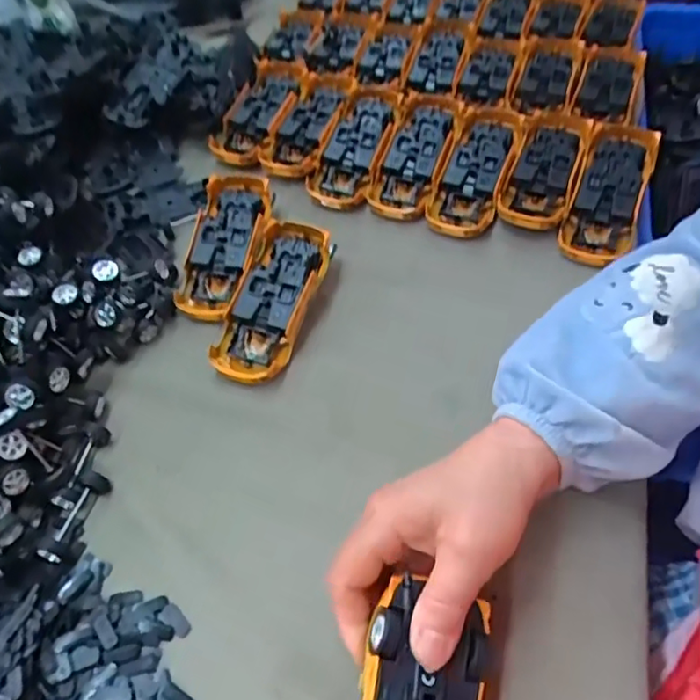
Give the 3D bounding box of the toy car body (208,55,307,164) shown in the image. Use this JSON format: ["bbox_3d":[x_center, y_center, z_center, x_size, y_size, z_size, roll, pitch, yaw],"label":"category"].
[{"bbox_3d":[-0.088,-0.242,0.602,0.060,0.024,0.143,16,68,16],"label":"toy car body"}]

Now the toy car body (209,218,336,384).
[{"bbox_3d":[-0.057,-0.037,0.453,0.055,0.027,0.130,15,69,15],"label":"toy car body"}]

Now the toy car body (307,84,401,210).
[{"bbox_3d":[0.004,-0.188,0.550,0.055,0.025,0.133,16,72,16],"label":"toy car body"}]

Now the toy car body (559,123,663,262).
[{"bbox_3d":[0.211,-0.131,0.494,0.054,0.024,0.136,18,74,18],"label":"toy car body"}]

